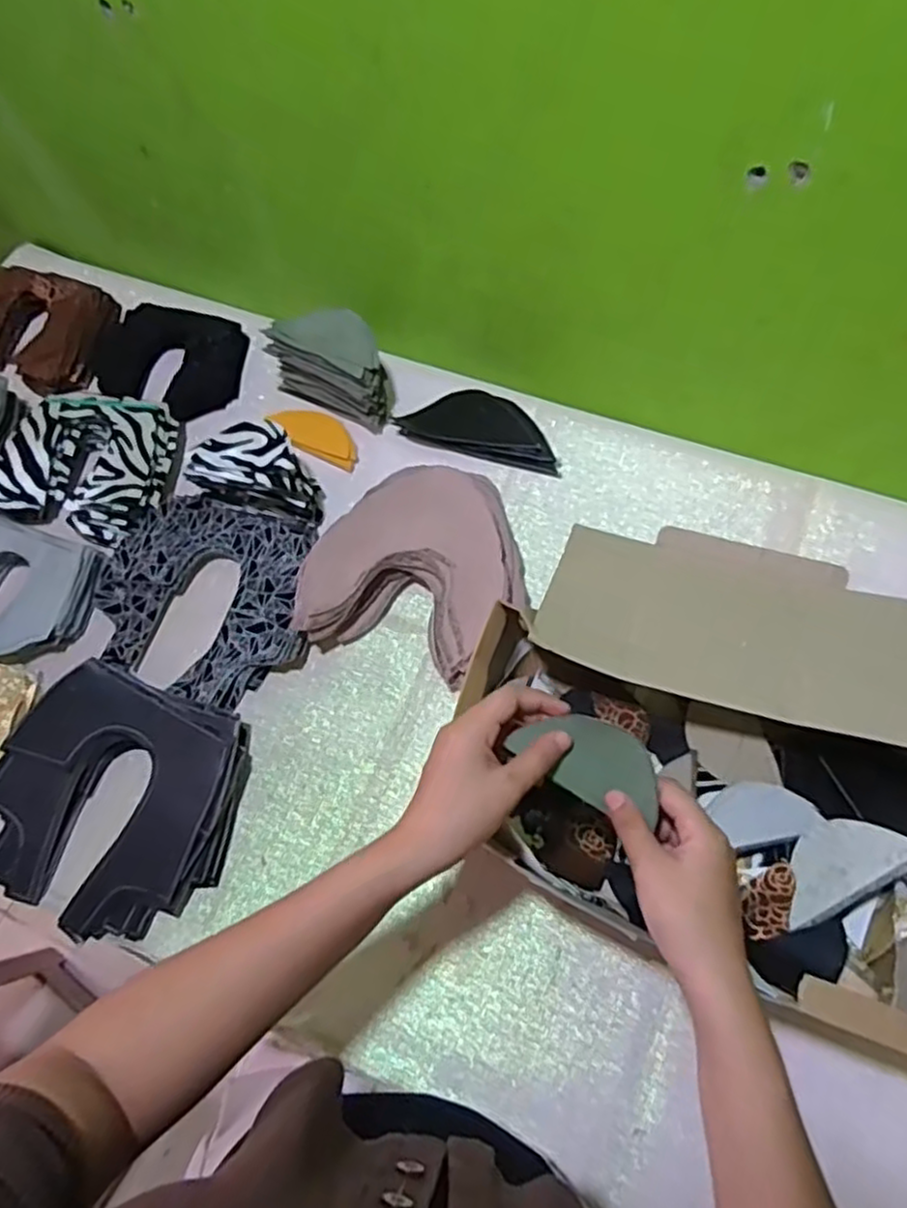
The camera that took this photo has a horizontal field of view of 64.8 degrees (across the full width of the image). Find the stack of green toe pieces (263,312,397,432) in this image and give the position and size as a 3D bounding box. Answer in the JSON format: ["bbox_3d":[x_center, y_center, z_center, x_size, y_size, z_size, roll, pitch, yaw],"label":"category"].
[{"bbox_3d":[-0.118,-0.243,0.719,0.129,0.086,0.061,28,70,15],"label":"stack of green toe pieces"}]

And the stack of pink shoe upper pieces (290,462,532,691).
[{"bbox_3d":[-0.027,-0.039,0.636,0.187,0.047,0.198,15,67,10],"label":"stack of pink shoe upper pieces"}]

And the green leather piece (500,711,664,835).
[{"bbox_3d":[0.083,0.095,0.434,0.095,0.011,0.047,29,92,5],"label":"green leather piece"}]

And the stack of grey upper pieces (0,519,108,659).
[{"bbox_3d":[-0.415,-0.017,0.654,0.173,0.020,0.116,17,67,11],"label":"stack of grey upper pieces"}]

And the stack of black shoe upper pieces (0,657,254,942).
[{"bbox_3d":[-0.273,0.154,0.572,0.198,0.032,0.185,18,67,12],"label":"stack of black shoe upper pieces"}]

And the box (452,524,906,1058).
[{"bbox_3d":[0.196,0.076,0.524,0.342,0.088,0.340,19,68,12],"label":"box"}]

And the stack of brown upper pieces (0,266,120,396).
[{"bbox_3d":[-0.470,-0.306,0.800,0.170,0.049,0.139,15,67,10],"label":"stack of brown upper pieces"}]

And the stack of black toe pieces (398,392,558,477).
[{"bbox_3d":[0.030,-0.177,0.708,0.162,0.021,0.066,17,67,11],"label":"stack of black toe pieces"}]

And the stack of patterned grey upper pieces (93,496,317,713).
[{"bbox_3d":[-0.219,-0.006,0.646,0.199,0.029,0.174,18,67,11],"label":"stack of patterned grey upper pieces"}]

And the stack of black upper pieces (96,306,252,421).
[{"bbox_3d":[-0.311,-0.270,0.776,0.166,0.053,0.126,21,68,13],"label":"stack of black upper pieces"}]

